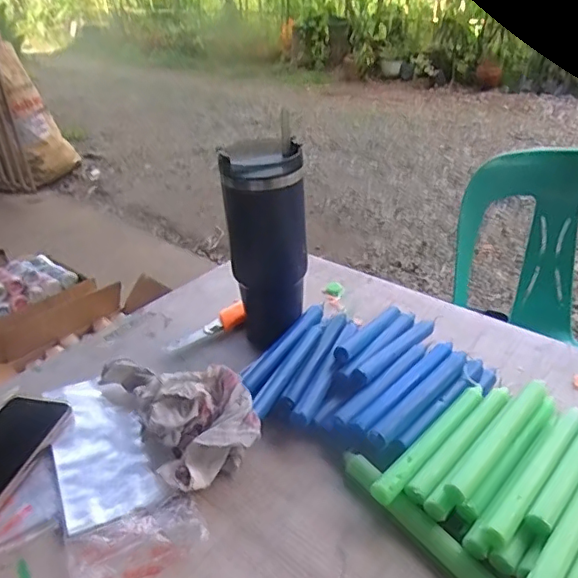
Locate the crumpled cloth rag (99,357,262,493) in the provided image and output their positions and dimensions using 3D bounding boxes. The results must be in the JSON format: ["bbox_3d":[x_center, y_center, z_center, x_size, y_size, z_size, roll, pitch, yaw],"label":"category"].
[{"bbox_3d":[-0.107,0.111,0.557,0.103,0.060,0.191,-21,35,-26],"label":"crumpled cloth rag"}]

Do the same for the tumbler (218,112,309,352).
[{"bbox_3d":[-0.026,-0.053,0.648,0.088,0.223,0.078,-7,31,-4],"label":"tumbler"}]

